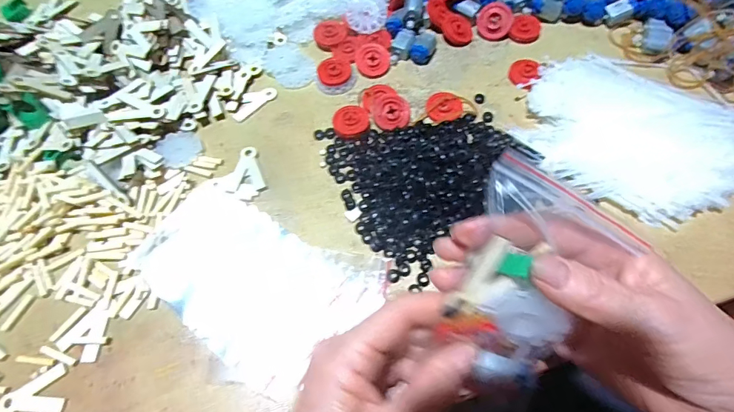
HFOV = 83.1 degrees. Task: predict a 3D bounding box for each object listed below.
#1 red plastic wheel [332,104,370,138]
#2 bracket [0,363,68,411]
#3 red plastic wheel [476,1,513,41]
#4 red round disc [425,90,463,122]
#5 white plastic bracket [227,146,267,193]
[{"bbox_3d":[-0.014,-0.076,0.366,0.031,0.010,0.030,-1,64,3],"label":"red plastic wheel"},{"bbox_3d":[-0.230,0.130,0.286,0.042,0.004,0.031,-11,64,-2],"label":"bracket"},{"bbox_3d":[0.124,-0.181,0.403,0.033,0.033,0.004,26,29,13],"label":"red plastic wheel"},{"bbox_3d":[0.069,-0.090,0.371,0.033,0.004,0.033,-1,64,3],"label":"red round disc"},{"bbox_3d":[-0.103,-0.032,0.355,0.030,0.004,0.042,-7,64,0],"label":"white plastic bracket"}]

